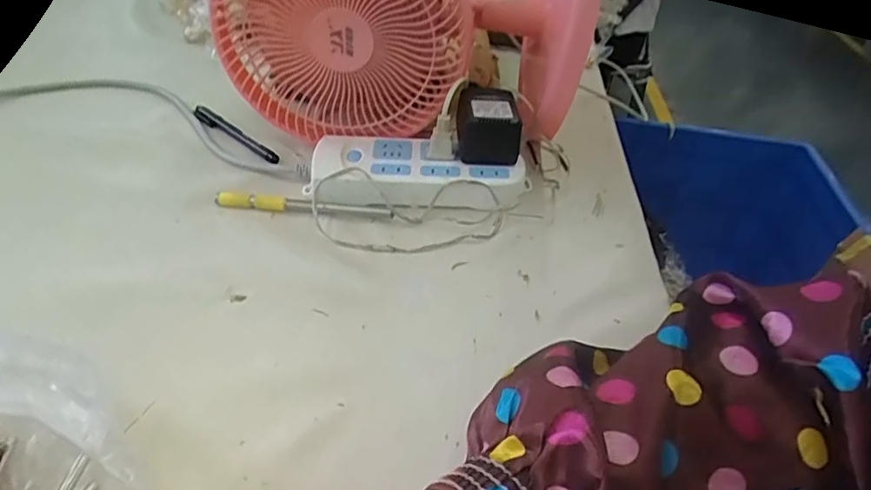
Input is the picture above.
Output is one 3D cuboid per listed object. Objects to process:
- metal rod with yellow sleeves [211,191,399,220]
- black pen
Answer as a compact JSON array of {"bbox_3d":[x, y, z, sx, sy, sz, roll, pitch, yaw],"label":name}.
[{"bbox_3d":[-0.110,-0.032,0.467,0.147,0.014,0.014,6,40,-1],"label":"metal rod with yellow sleeves"},{"bbox_3d":[-0.199,-0.110,0.555,0.142,0.011,0.017,32,46,27],"label":"black pen"}]

